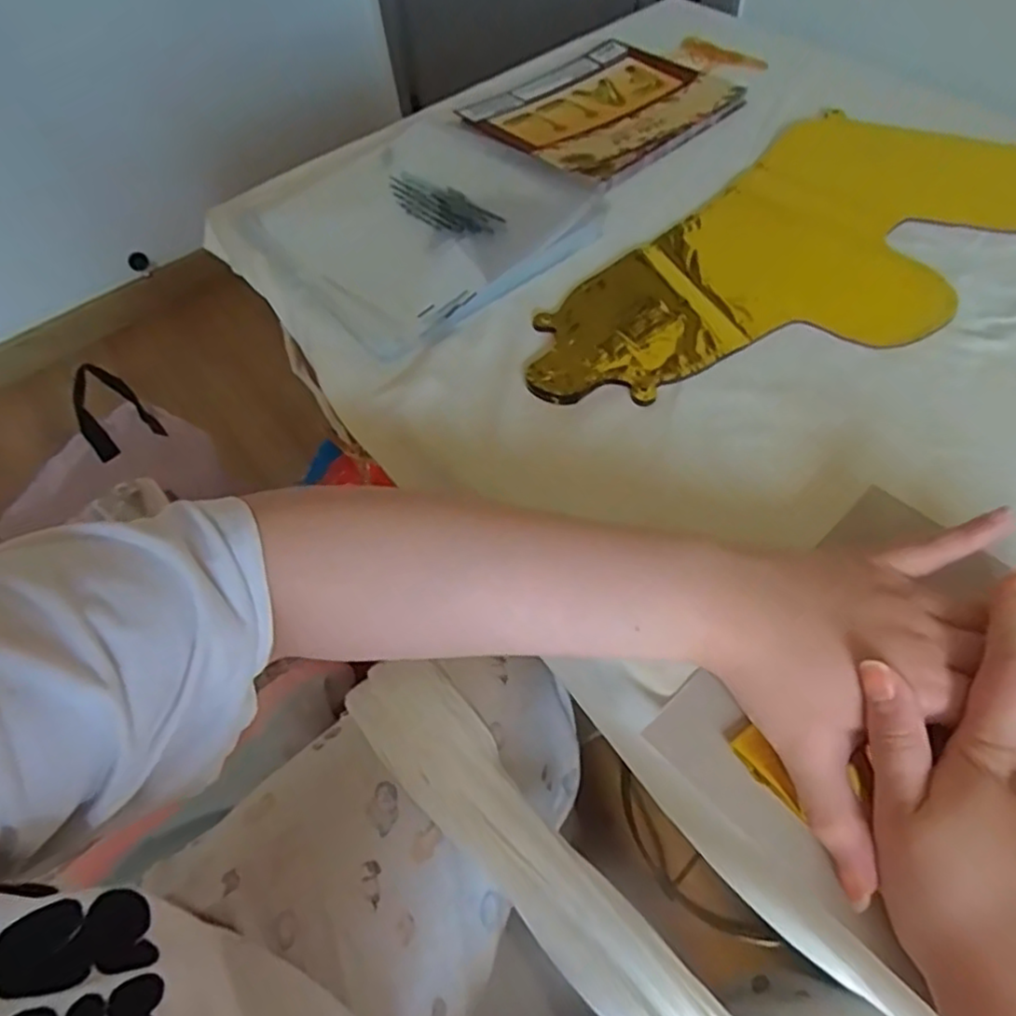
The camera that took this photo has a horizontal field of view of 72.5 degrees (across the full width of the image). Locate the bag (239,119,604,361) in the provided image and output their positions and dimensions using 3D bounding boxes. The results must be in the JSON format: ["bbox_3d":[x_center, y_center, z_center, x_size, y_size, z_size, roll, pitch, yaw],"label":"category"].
[{"bbox_3d":[-0.067,-0.229,0.541,0.211,0.011,0.224,-37,60,-19],"label":"bag"}]

